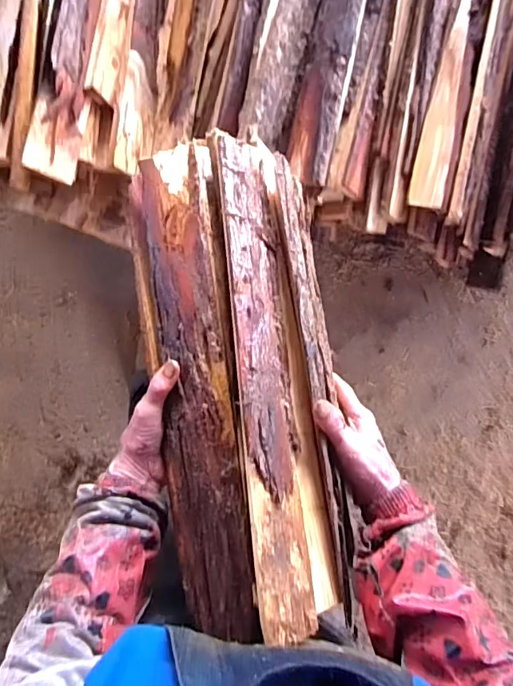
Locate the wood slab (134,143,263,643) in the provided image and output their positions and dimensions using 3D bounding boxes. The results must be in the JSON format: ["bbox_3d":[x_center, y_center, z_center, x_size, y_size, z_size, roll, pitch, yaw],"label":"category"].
[{"bbox_3d":[-0.069,0.033,0.506,0.093,0.024,0.484,-11,80,17],"label":"wood slab"}]

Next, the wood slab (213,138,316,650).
[{"bbox_3d":[0.008,0.009,0.489,0.065,0.055,0.487,-3,72,-7],"label":"wood slab"}]

